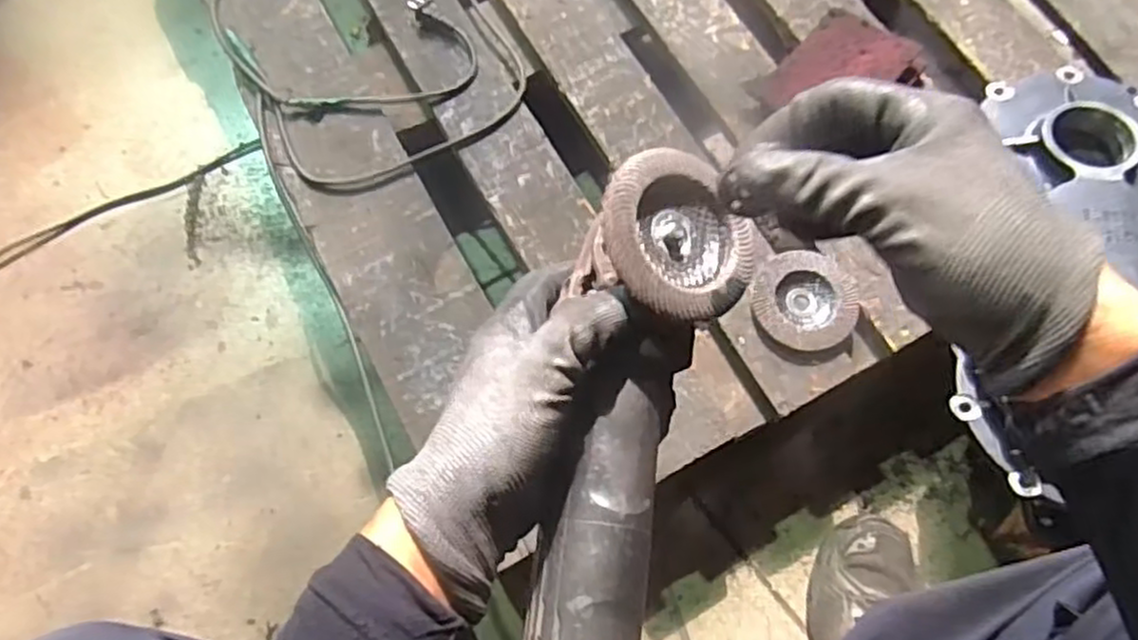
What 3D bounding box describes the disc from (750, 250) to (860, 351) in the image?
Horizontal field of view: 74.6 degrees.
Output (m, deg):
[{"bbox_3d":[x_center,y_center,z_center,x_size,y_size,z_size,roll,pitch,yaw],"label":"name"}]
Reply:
[{"bbox_3d":[0.217,-0.019,0.688,0.094,0.024,0.097,0,73,0],"label":"disc"}]

